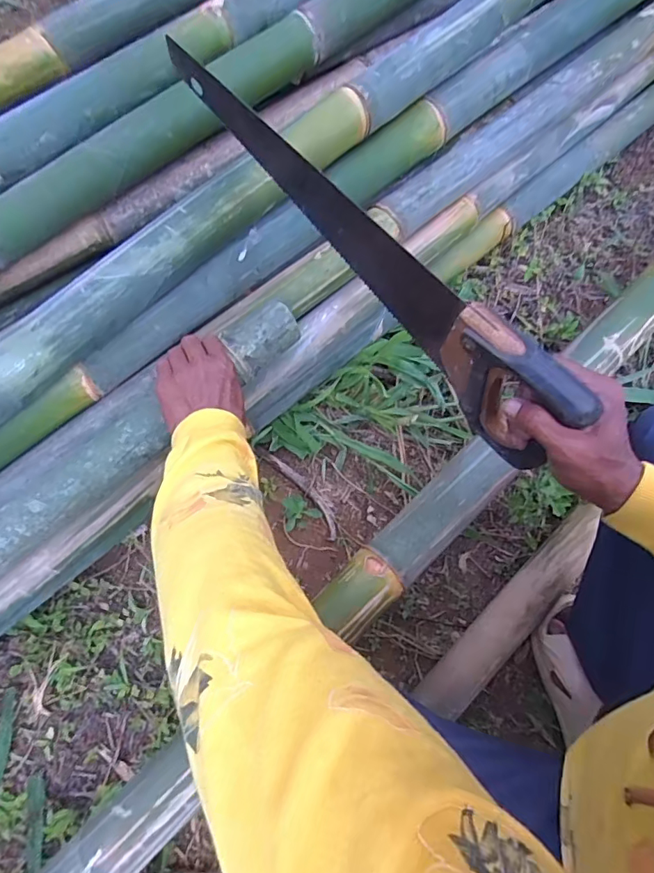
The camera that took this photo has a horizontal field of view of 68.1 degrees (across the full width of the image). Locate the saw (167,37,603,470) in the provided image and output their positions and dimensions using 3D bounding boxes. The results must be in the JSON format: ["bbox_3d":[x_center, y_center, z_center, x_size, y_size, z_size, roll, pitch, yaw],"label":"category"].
[{"bbox_3d":[0.029,-0.168,0.449,0.030,0.117,0.478,-41,78,-11],"label":"saw"}]

